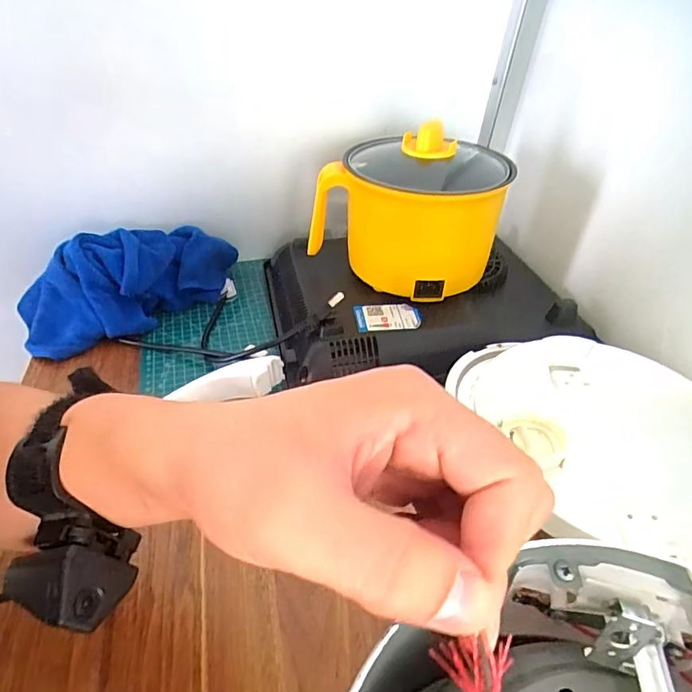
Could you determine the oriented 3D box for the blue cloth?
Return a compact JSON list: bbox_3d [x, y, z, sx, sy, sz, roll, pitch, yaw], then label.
[{"bbox_3d":[-0.240,-0.077,0.563,0.246,0.091,0.098,-18,42,-25],"label":"blue cloth"}]

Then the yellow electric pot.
[{"bbox_3d":[0.071,-0.146,0.542,0.189,0.162,0.158,17,40,18],"label":"yellow electric pot"}]

